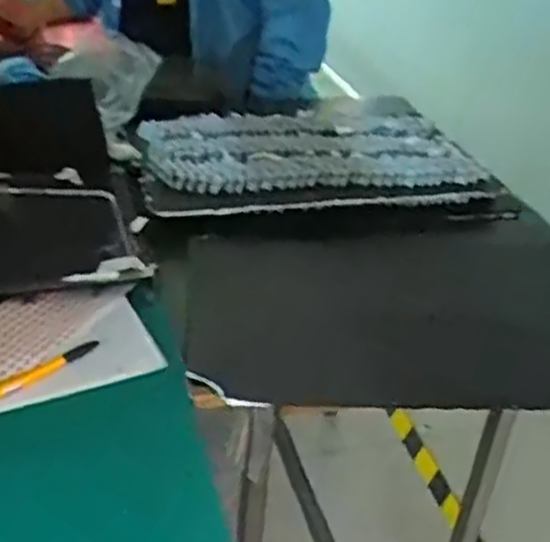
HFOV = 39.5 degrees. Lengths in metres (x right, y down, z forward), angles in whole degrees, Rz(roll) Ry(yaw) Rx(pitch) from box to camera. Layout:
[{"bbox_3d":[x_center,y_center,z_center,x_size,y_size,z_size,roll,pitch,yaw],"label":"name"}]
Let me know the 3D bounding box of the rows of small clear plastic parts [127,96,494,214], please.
[{"bbox_3d":[0.042,-0.203,1.218,0.525,0.047,0.358,-7,34,-17],"label":"rows of small clear plastic parts"}]

